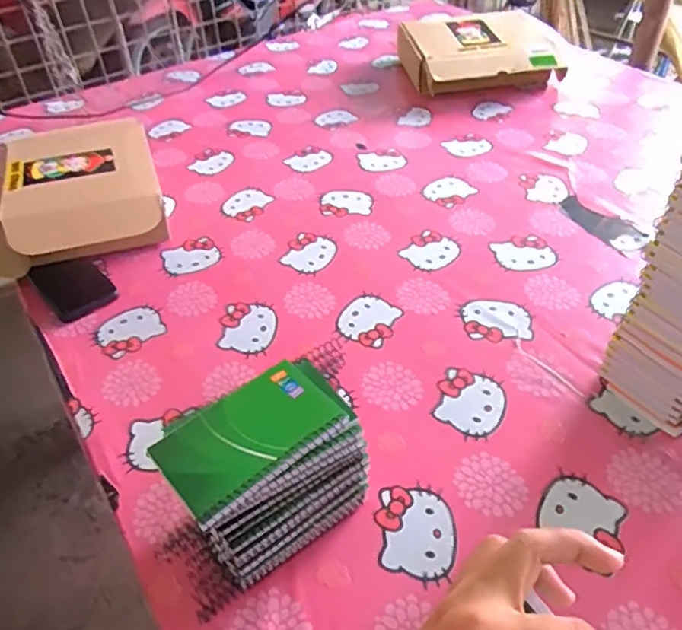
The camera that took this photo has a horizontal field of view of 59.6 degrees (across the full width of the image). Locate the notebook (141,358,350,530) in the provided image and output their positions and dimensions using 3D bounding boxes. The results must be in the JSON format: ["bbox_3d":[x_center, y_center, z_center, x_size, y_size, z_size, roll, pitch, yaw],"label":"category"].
[{"bbox_3d":[-0.068,0.089,0.446,0.129,0.012,0.078,-32,51,-27],"label":"notebook"}]

